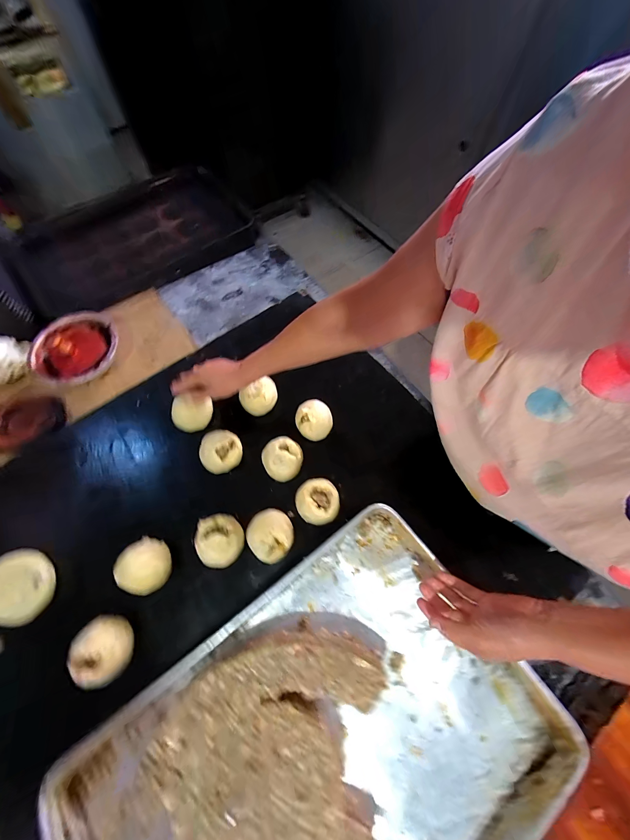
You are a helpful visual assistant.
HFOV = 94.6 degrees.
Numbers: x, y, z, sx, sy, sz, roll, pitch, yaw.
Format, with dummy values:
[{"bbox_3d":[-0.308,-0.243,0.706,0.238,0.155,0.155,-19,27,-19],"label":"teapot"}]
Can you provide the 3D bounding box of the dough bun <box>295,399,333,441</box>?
[{"bbox_3d":[-0.003,-0.001,0.574,0.067,0.042,0.070,-1,65,2],"label":"dough bun"}]

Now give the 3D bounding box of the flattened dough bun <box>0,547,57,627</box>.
[{"bbox_3d":[-0.489,0.274,0.476,0.098,0.022,0.120,-39,70,-15],"label":"flattened dough bun"}]

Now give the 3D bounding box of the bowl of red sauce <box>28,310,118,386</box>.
[{"bbox_3d":[-0.533,-0.160,0.660,0.167,0.058,0.183,0,67,-1],"label":"bowl of red sauce"}]

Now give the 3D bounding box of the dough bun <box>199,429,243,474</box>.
[{"bbox_3d":[-0.180,0.055,0.548,0.075,0.035,0.074,-1,65,2],"label":"dough bun"}]

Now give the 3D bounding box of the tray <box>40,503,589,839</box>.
[{"bbox_3d":[-0.007,0.458,0.390,0.610,0.071,0.402,-34,72,-14],"label":"tray"}]

